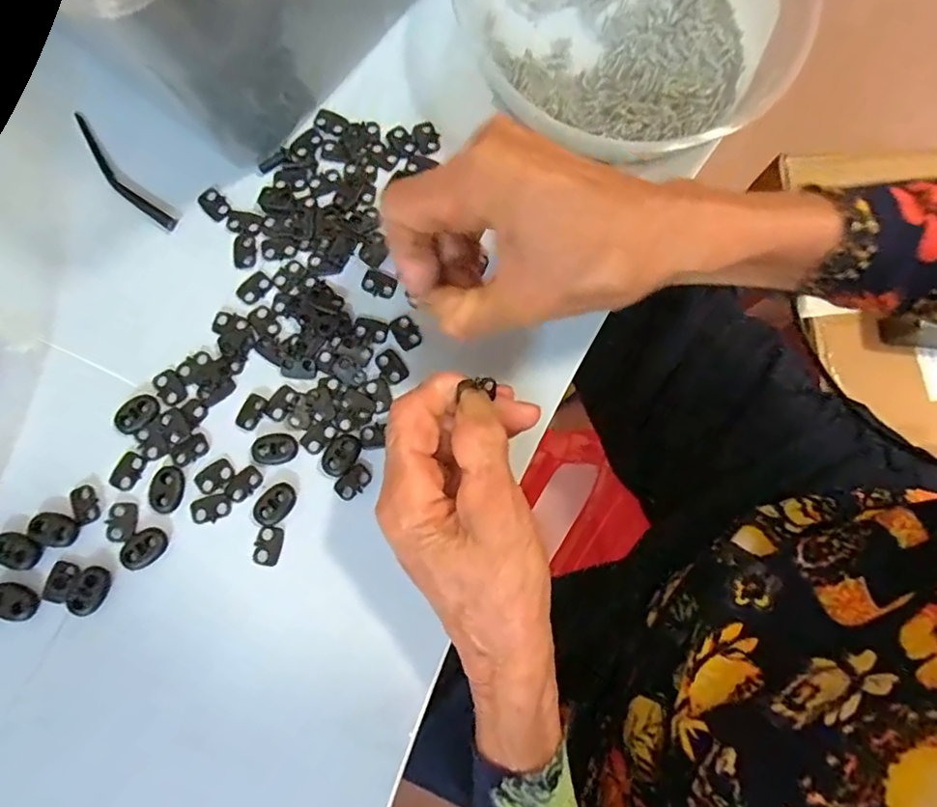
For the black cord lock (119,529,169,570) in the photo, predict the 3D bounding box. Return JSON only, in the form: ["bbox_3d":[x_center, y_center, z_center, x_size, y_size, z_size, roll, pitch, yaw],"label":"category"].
[{"bbox_3d":[-0.153,0.068,0.272,0.021,0.004,0.015,-39,84,-9],"label":"black cord lock"}]

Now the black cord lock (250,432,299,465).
[{"bbox_3d":[-0.096,0.023,0.287,0.022,0.004,0.015,-3,78,-2],"label":"black cord lock"}]

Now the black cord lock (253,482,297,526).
[{"bbox_3d":[-0.094,0.048,0.280,0.015,0.007,0.021,36,80,6],"label":"black cord lock"}]

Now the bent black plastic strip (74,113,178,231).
[{"bbox_3d":[-0.187,-0.122,0.310,0.013,0.006,0.082,-42,82,-9],"label":"bent black plastic strip"}]

